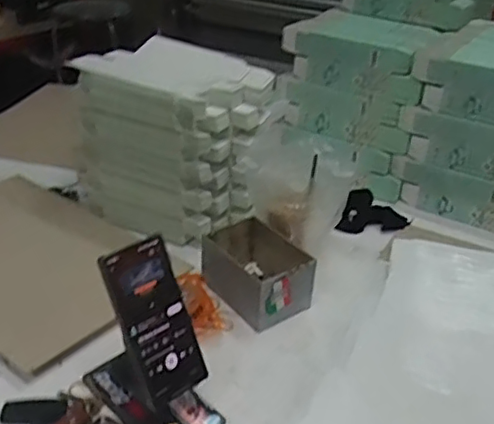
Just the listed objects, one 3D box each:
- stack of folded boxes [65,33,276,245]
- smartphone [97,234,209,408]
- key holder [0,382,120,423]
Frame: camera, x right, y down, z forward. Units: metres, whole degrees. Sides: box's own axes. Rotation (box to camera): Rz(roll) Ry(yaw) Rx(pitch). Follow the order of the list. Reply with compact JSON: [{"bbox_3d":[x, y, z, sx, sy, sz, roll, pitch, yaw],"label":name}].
[{"bbox_3d":[-0.133,-0.117,0.987,0.277,0.239,0.204,24,38,31],"label":"stack of folded boxes"},{"bbox_3d":[-0.092,0.110,0.616,0.073,0.161,0.006,-24,8,-36],"label":"smartphone"},{"bbox_3d":[-0.204,0.216,0.650,0.109,0.014,0.085,-12,34,-23],"label":"key holder"}]

